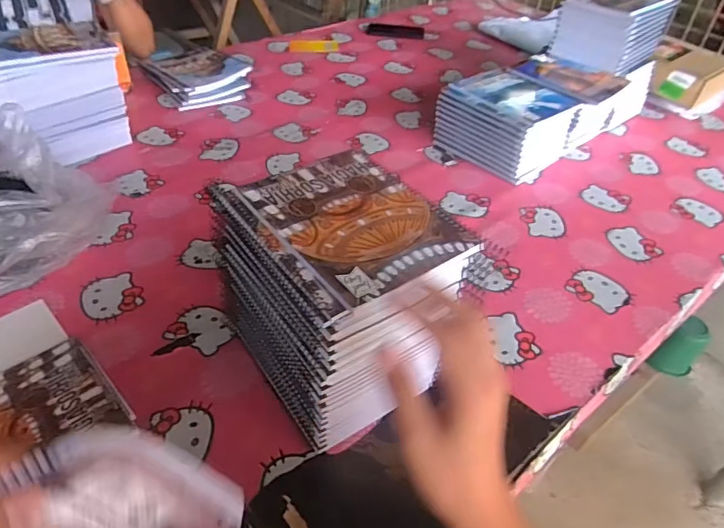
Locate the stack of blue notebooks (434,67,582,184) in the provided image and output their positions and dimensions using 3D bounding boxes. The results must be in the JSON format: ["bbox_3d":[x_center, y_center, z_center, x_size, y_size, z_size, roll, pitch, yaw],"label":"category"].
[{"bbox_3d":[0.271,-0.268,0.965,0.182,0.120,0.199,-28,50,-31],"label":"stack of blue notebooks"}]

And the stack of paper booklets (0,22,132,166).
[{"bbox_3d":[-0.529,-0.276,0.869,0.207,0.185,0.152,-28,50,-31],"label":"stack of paper booklets"}]

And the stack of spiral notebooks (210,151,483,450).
[{"bbox_3d":[-0.025,0.037,0.538,0.164,0.214,0.195,-24,48,-28],"label":"stack of spiral notebooks"}]

